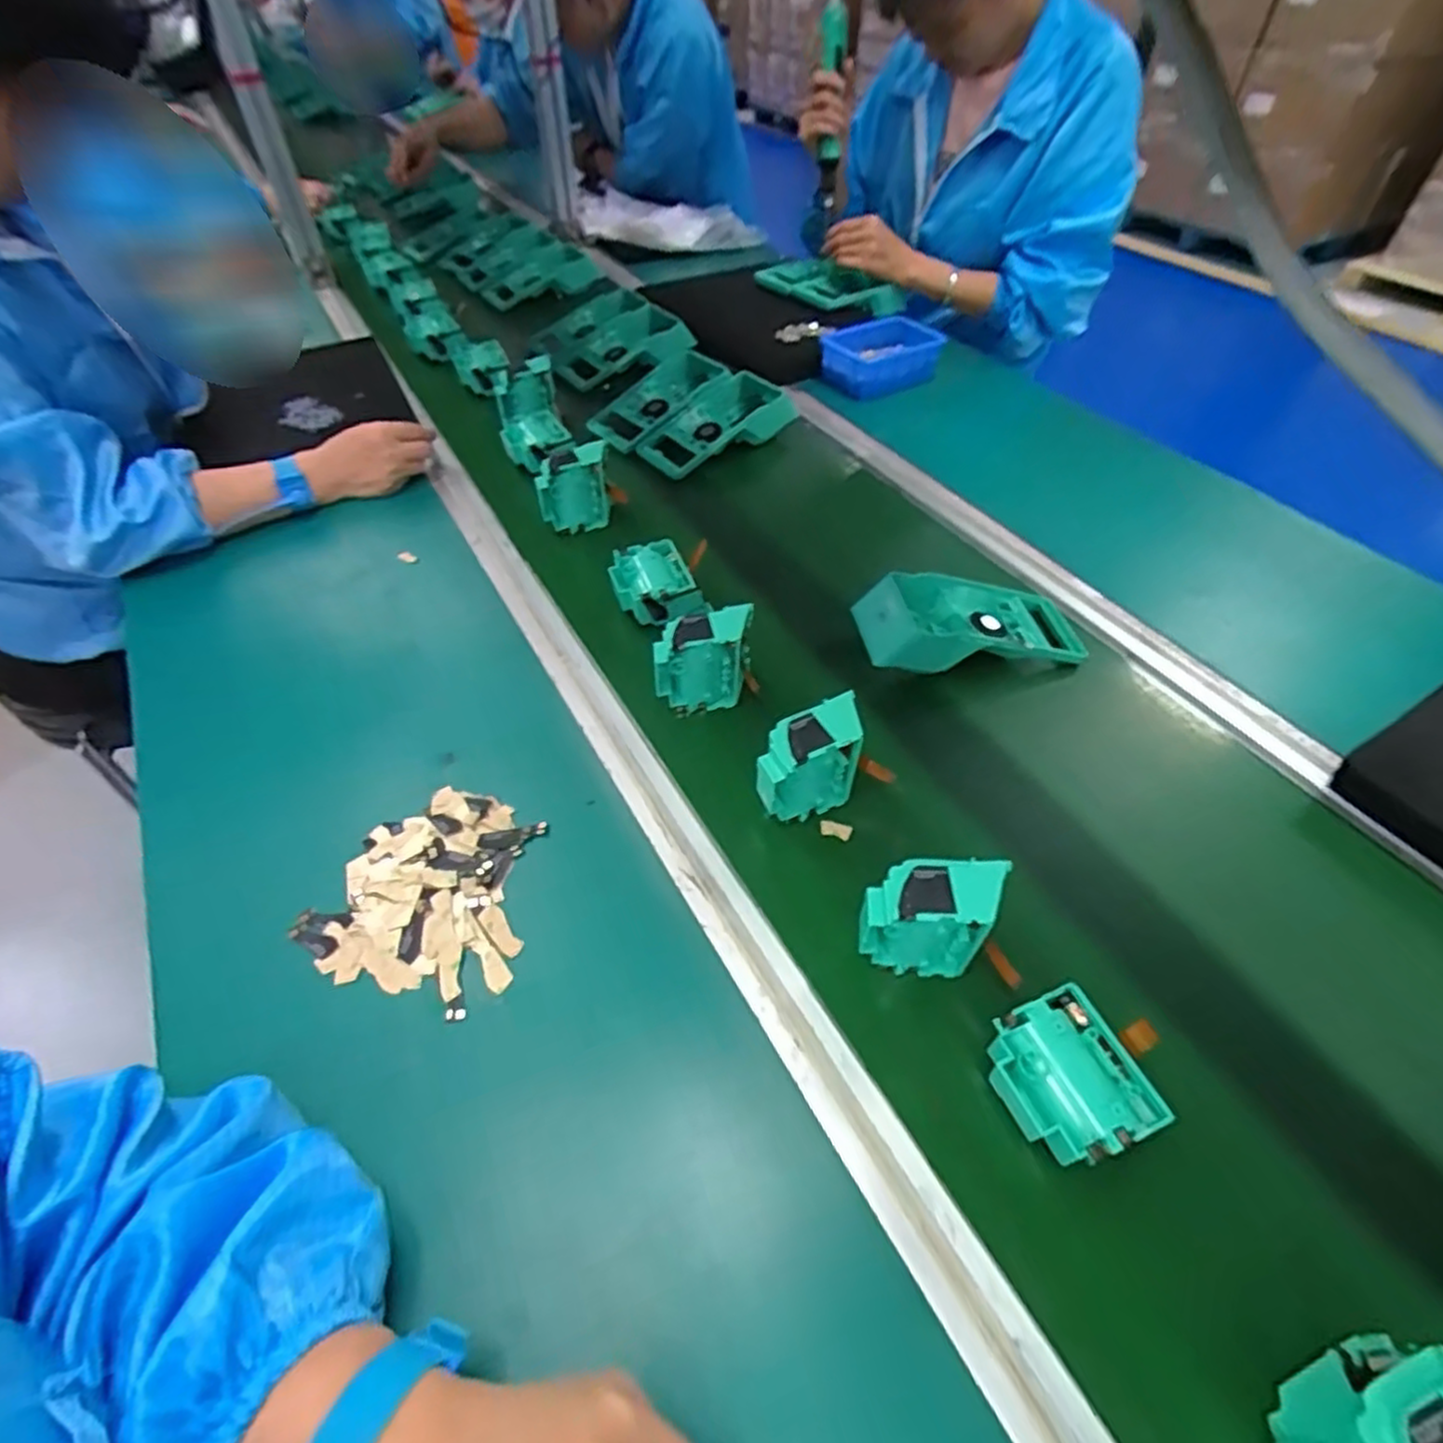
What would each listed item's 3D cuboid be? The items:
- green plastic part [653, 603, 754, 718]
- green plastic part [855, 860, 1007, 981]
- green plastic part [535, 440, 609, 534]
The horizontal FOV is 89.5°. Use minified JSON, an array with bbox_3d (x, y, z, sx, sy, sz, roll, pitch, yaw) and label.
[{"bbox_3d":[-0.013,-0.046,0.563,0.077,0.072,0.035,-11,47,-4],"label":"green plastic part"},{"bbox_3d":[0.121,0.115,0.424,0.079,0.076,0.038,1,47,7],"label":"green plastic part"},{"bbox_3d":[-0.146,-0.225,0.731,0.071,0.091,0.035,-15,47,-8],"label":"green plastic part"}]

